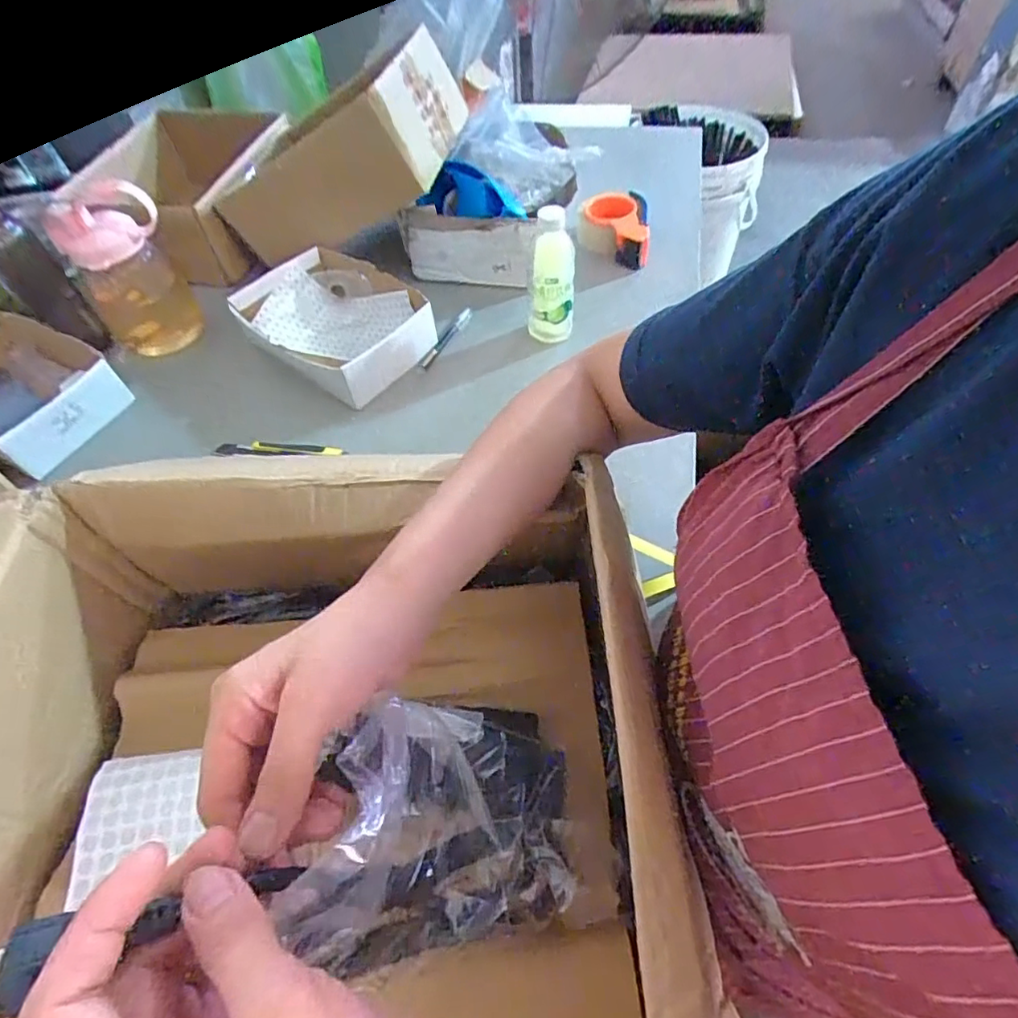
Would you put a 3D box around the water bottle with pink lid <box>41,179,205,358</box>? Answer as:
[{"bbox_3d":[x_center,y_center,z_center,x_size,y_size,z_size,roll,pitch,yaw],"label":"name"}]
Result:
[{"bbox_3d":[-0.505,-0.319,0.753,0.122,0.204,0.114,-41,62,-21],"label":"water bottle with pink lid"}]

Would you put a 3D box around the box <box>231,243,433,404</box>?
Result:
[{"bbox_3d":[-0.231,-0.258,0.779,0.256,0.068,0.180,32,64,23],"label":"box"}]

